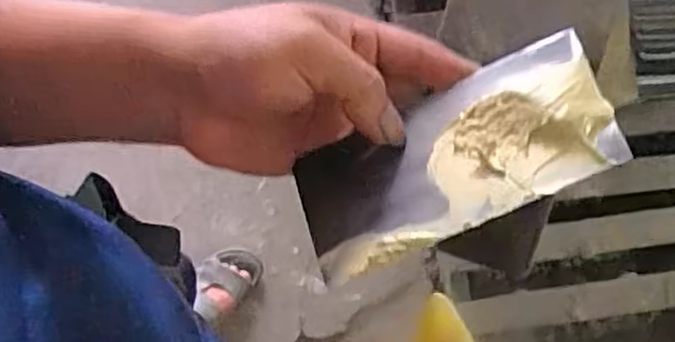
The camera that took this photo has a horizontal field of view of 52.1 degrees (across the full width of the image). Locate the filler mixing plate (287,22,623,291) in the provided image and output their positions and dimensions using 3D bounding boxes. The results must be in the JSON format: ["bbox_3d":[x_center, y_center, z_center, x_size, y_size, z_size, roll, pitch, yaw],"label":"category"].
[{"bbox_3d":[0.048,-0.007,0.294,0.134,0.012,0.076,-26,46,7],"label":"filler mixing plate"}]

